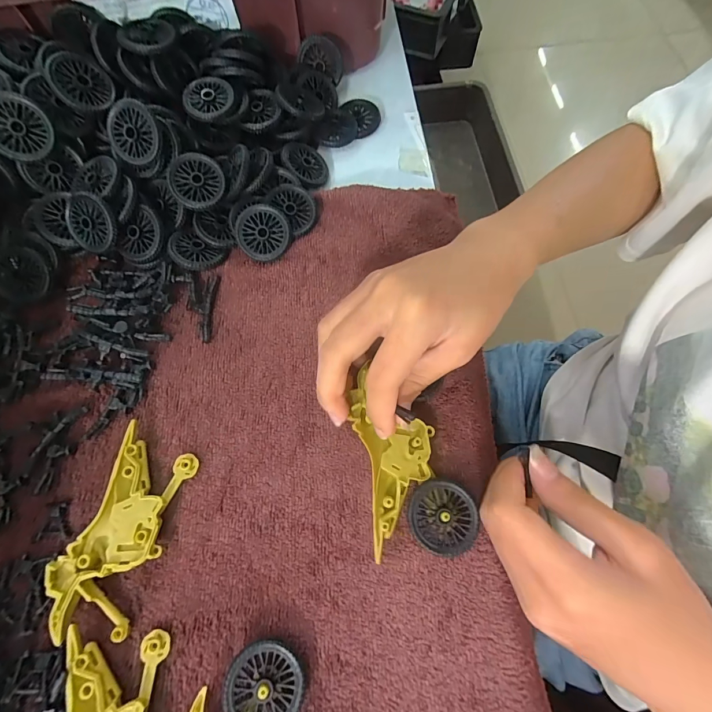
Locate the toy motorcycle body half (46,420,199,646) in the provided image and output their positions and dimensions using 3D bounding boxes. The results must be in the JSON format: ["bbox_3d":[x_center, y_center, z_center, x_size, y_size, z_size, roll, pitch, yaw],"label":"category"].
[{"bbox_3d":[-0.130,0.097,0.202,0.047,0.010,0.100,16,71,7],"label":"toy motorcycle body half"}]

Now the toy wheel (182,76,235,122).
[{"bbox_3d":[-0.107,-0.188,0.264,0.034,0.007,0.033,0,69,1],"label":"toy wheel"}]

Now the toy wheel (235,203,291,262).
[{"bbox_3d":[-0.066,-0.087,0.255,0.037,0.004,0.036,-1,100,-4],"label":"toy wheel"}]

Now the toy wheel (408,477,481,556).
[{"bbox_3d":[0.048,0.089,0.200,0.036,0.012,0.037,0,69,1],"label":"toy wheel"}]

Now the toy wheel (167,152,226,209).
[{"bbox_3d":[-0.111,-0.122,0.253,0.036,0.006,0.036,-23,99,-11],"label":"toy wheel"}]

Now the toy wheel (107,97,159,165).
[{"bbox_3d":[-0.149,-0.149,0.242,0.036,0.004,0.036,3,113,6],"label":"toy wheel"}]

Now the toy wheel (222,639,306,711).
[{"bbox_3d":[-0.045,0.162,0.177,0.037,0.013,0.036,0,69,1],"label":"toy wheel"}]

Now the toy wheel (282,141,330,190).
[{"bbox_3d":[-0.039,-0.146,0.281,0.037,0.007,0.040,5,68,-31],"label":"toy wheel"}]

